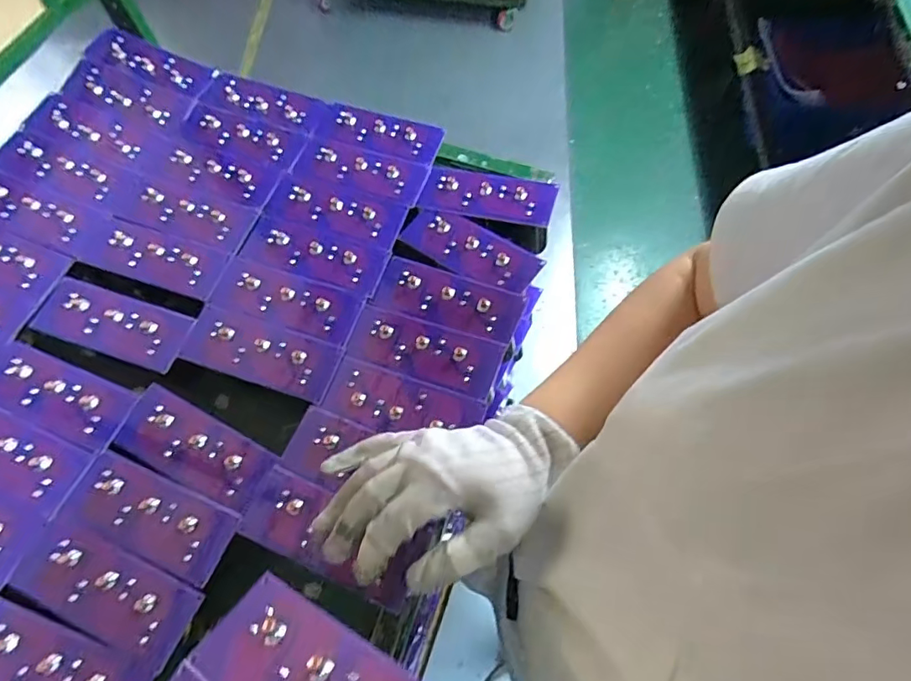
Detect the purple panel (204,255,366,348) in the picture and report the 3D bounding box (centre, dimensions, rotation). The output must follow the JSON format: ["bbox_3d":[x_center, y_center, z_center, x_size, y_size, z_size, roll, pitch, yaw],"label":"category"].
[{"bbox_3d":[-0.155,-0.037,0.482,0.137,0.005,0.053,18,67,9],"label":"purple panel"}]

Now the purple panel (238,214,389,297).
[{"bbox_3d":[-0.136,-0.082,0.503,0.134,0.005,0.053,18,67,9],"label":"purple panel"}]

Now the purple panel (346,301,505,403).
[{"bbox_3d":[-0.028,0.008,0.451,0.132,0.004,0.054,16,69,15],"label":"purple panel"}]

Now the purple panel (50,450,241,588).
[{"bbox_3d":[-0.235,0.134,0.403,0.130,0.004,0.058,19,67,9],"label":"purple panel"}]

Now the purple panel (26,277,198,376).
[{"bbox_3d":[-0.305,-0.015,0.471,0.137,0.004,0.055,17,67,8],"label":"purple panel"}]

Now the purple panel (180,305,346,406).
[{"bbox_3d":[-0.171,0.011,0.460,0.134,0.005,0.055,17,67,8],"label":"purple panel"}]

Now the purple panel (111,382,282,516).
[{"bbox_3d":[-0.211,0.086,0.423,0.130,0.004,0.055,26,69,12],"label":"purple panel"}]

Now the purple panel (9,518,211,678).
[{"bbox_3d":[-0.254,0.181,0.380,0.134,0.005,0.053,21,68,10],"label":"purple panel"}]

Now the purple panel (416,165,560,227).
[{"bbox_3d":[0.032,-0.146,0.520,0.131,0.011,0.057,14,66,16],"label":"purple panel"}]

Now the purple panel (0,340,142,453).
[{"bbox_3d":[-0.340,0.044,0.443,0.139,0.005,0.055,20,67,9],"label":"purple panel"}]

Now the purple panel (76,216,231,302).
[{"bbox_3d":[-0.285,-0.081,0.498,0.134,0.005,0.056,17,67,8],"label":"purple panel"}]

